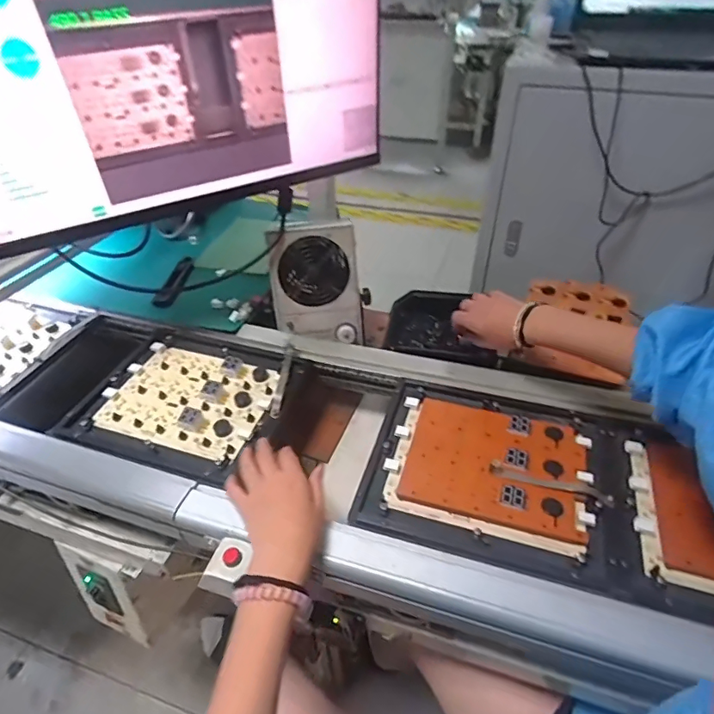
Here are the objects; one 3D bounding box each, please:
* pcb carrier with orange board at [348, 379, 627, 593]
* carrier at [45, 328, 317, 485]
[{"bbox_3d":[0.162,0.128,0.566,0.278,0.020,0.229,14,44,11],"label":"pcb carrier with orange board"},{"bbox_3d":[-0.228,0.050,0.672,0.269,0.021,0.243,12,42,14],"label":"carrier"}]

